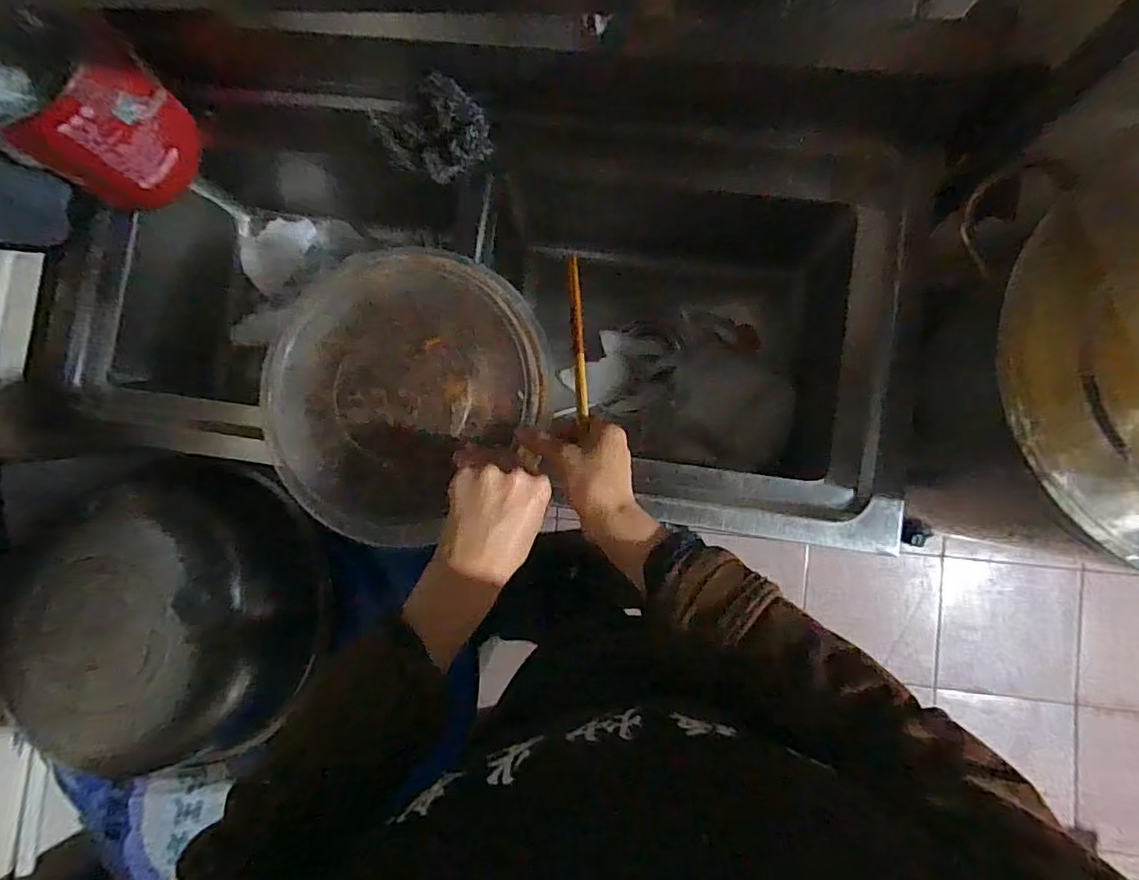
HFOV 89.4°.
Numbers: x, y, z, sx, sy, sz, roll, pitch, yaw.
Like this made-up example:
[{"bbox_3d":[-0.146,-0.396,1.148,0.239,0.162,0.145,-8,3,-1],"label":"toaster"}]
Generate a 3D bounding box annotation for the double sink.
[{"bbox_3d":[-0.108,-0.181,0.761,0.992,0.214,0.481,9,86,6],"label":"double sink"}]

